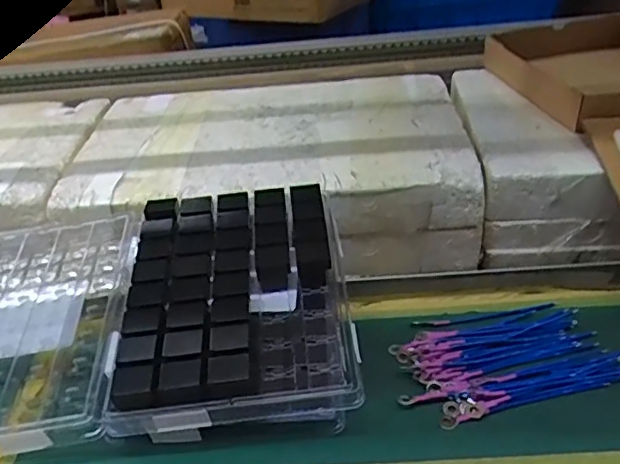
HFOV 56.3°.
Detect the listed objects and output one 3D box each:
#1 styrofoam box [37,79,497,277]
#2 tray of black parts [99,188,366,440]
[{"bbox_3d":[-0.043,-0.074,0.707,0.450,0.141,0.282,-2,32,5],"label":"styrofoam box"},{"bbox_3d":[-0.056,0.047,0.449,0.168,0.063,0.208,0,47,-7],"label":"tray of black parts"}]

